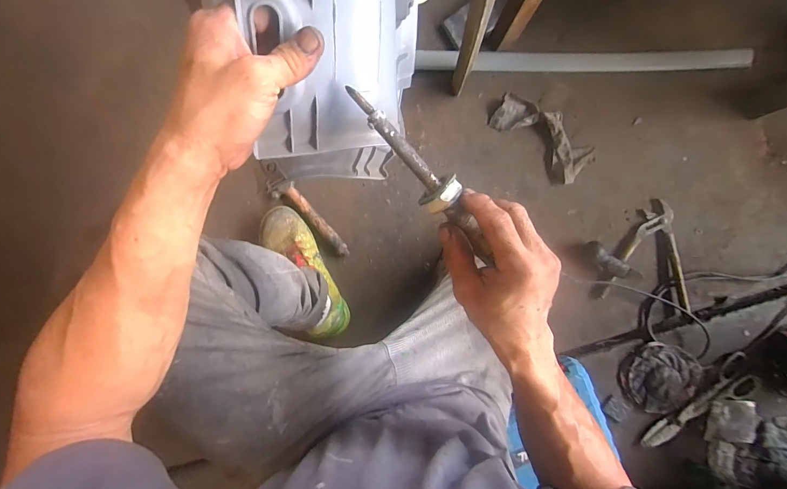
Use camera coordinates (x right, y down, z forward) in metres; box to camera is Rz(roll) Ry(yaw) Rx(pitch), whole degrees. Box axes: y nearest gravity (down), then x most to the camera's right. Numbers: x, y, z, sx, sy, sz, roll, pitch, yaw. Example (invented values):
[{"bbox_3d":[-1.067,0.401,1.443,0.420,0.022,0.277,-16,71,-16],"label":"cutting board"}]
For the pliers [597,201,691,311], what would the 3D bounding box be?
[{"bbox_3d":[0.543,0.021,0.773,0.186,0.017,0.214,12,91,-3],"label":"pliers"}]

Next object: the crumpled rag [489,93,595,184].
[{"bbox_3d":[0.307,-0.223,0.772,0.220,0.036,0.096,37,89,-3],"label":"crumpled rag"}]

